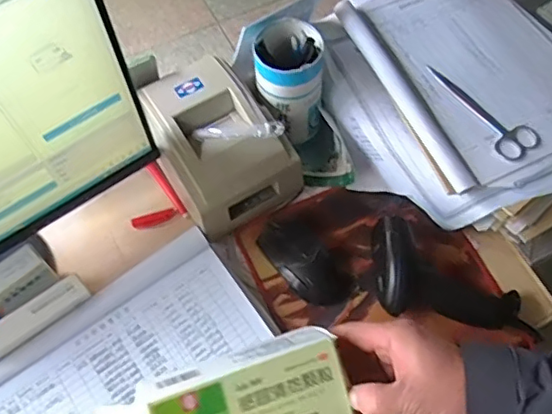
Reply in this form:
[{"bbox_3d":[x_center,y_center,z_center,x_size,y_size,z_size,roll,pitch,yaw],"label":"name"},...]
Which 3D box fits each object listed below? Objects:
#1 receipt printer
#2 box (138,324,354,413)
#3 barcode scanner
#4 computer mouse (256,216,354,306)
[{"bbox_3d":[-0.071,-0.073,0.665,0.134,0.101,0.178,-31,65,-14],"label":"receipt printer"},{"bbox_3d":[-0.016,0.154,0.418,0.138,0.031,0.095,-14,91,-18],"label":"box"},{"bbox_3d":[0.184,0.100,0.629,0.206,0.081,0.085,28,65,-2],"label":"barcode scanner"},{"bbox_3d":[0.032,0.058,0.649,0.067,0.035,0.120,-40,67,-18],"label":"computer mouse"}]

